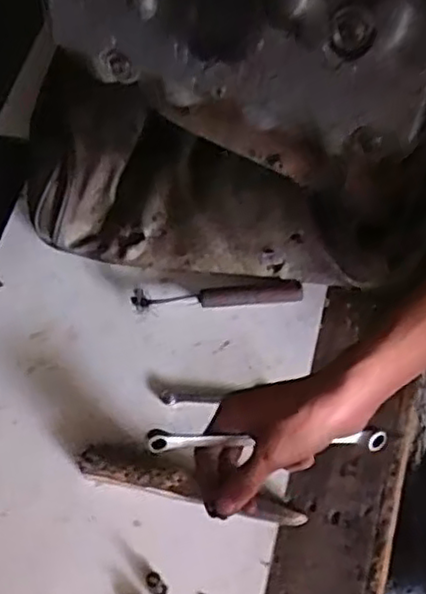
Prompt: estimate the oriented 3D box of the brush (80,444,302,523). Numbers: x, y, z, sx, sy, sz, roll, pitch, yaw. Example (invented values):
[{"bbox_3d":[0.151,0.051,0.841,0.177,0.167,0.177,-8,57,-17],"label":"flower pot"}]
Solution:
[{"bbox_3d":[-0.021,0.174,0.618,0.208,0.022,0.025,14,67,4],"label":"brush"}]

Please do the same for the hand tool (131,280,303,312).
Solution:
[{"bbox_3d":[0.004,0.001,0.710,0.174,0.023,0.023,-2,66,2],"label":"hand tool"}]

